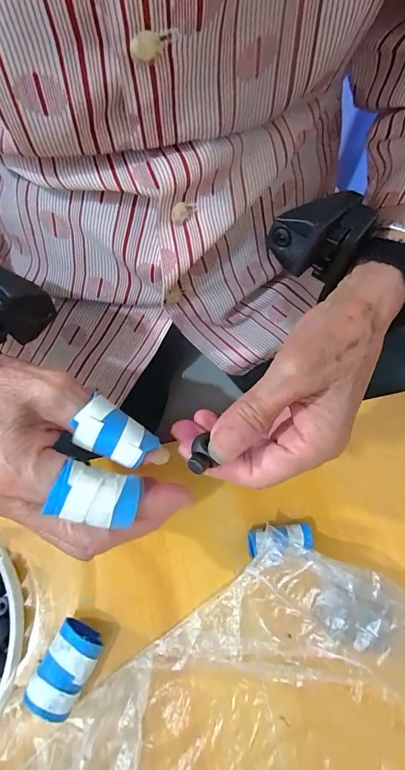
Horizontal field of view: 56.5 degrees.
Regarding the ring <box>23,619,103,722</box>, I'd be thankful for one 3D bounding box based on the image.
[{"bbox_3d":[-0.078,0.161,0.217,0.028,0.026,0.042,26,71,7],"label":"ring"}]

